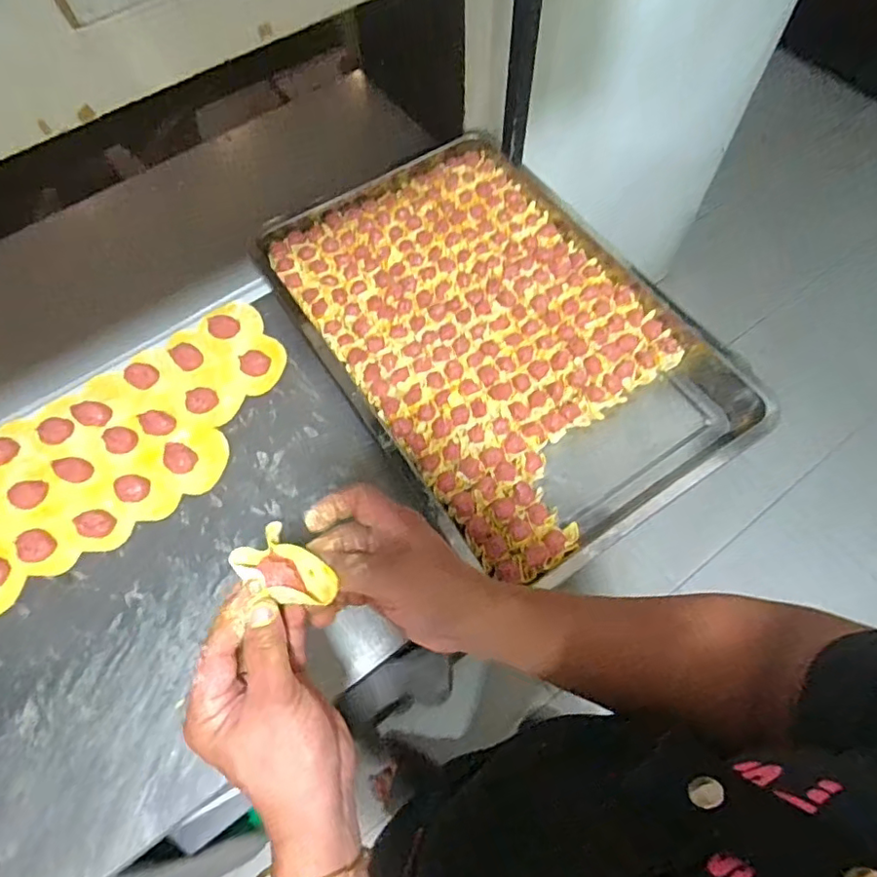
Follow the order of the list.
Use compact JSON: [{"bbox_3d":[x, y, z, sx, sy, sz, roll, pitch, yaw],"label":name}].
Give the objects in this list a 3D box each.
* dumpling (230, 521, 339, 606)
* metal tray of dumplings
[{"bbox_3d":[-0.102,0.088,0.374,0.061,0.026,0.039,37,71,18],"label":"dumpling"},{"bbox_3d":[0.063,-0.139,0.722,0.372,0.069,0.584,-31,67,-12],"label":"metal tray of dumplings"}]

